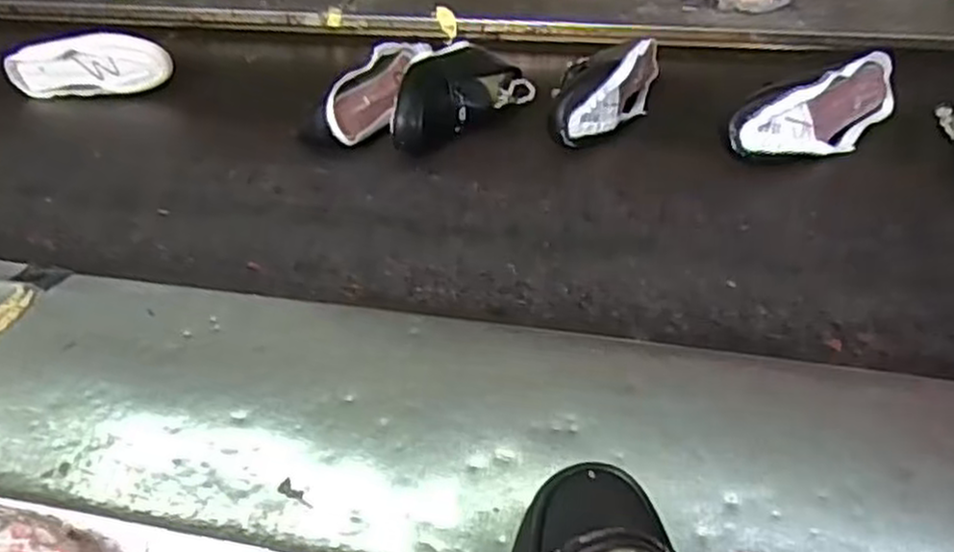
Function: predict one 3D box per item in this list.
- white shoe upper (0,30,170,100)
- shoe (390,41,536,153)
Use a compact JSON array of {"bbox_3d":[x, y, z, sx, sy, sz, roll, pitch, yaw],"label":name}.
[{"bbox_3d":[-0.550,-0.293,1.059,0.245,0.068,0.047,-1,38,3],"label":"white shoe upper"},{"bbox_3d":[-0.025,-0.224,0.919,0.080,0.074,0.216,30,49,35],"label":"shoe"}]

